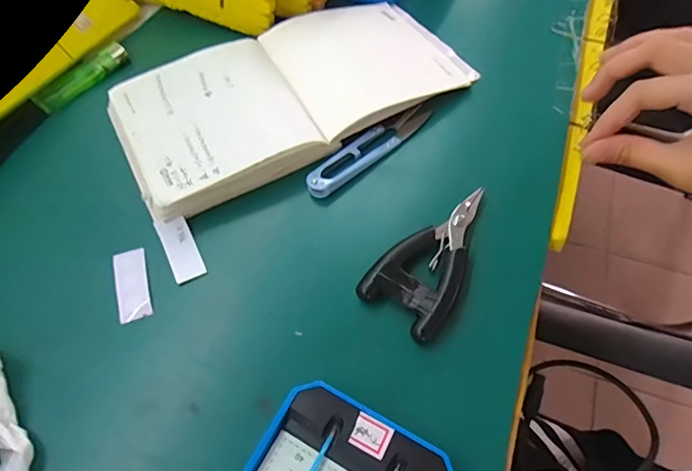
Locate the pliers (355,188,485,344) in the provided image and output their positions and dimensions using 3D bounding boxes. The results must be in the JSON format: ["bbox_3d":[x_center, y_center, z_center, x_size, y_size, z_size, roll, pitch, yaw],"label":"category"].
[{"bbox_3d":[0.052,0.014,0.276,0.048,0.022,0.093,35,66,18],"label":"pliers"}]

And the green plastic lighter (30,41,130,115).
[{"bbox_3d":[-0.200,-0.121,0.361,0.016,0.010,0.075,35,66,18],"label":"green plastic lighter"}]

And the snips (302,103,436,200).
[{"bbox_3d":[0.015,-0.060,0.322,0.103,0.005,0.021,-37,67,-19],"label":"snips"}]

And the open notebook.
[{"bbox_3d":[-0.037,-0.108,0.344,0.247,0.016,0.132,-27,64,-15],"label":"open notebook"}]

